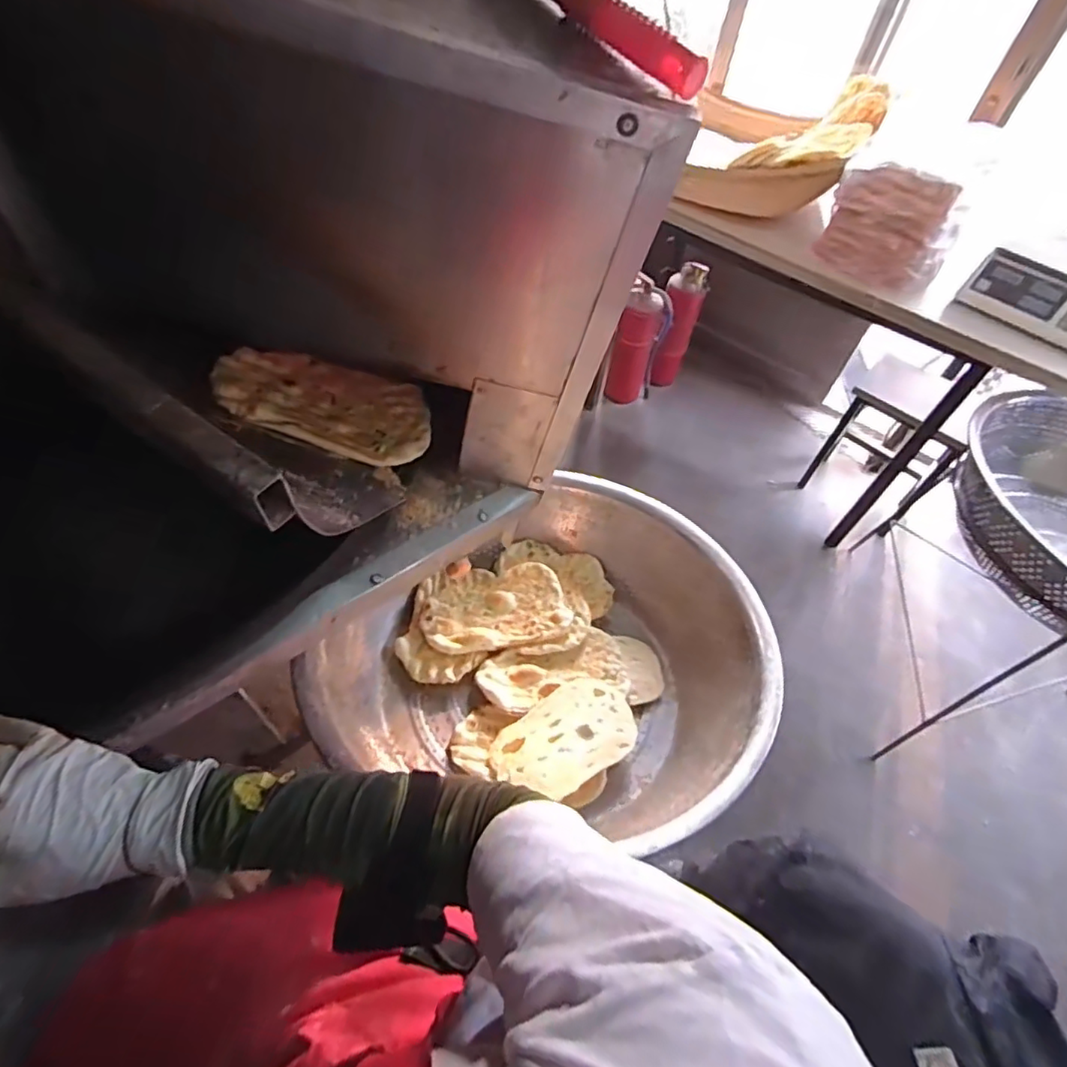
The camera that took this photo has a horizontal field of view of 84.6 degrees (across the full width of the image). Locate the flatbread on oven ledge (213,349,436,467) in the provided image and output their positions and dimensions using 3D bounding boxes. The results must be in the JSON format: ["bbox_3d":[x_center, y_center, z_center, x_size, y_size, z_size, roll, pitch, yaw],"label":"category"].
[{"bbox_3d":[-0.243,-0.157,0.701,0.236,0.023,0.143,15,49,-16],"label":"flatbread on oven ledge"}]

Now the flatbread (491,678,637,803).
[{"bbox_3d":[0.054,0.307,0.887,0.223,0.020,0.140,-26,49,-28],"label":"flatbread"}]

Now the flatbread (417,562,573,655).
[{"bbox_3d":[-0.072,0.127,1.038,0.259,0.030,0.170,-5,54,-9],"label":"flatbread"}]

